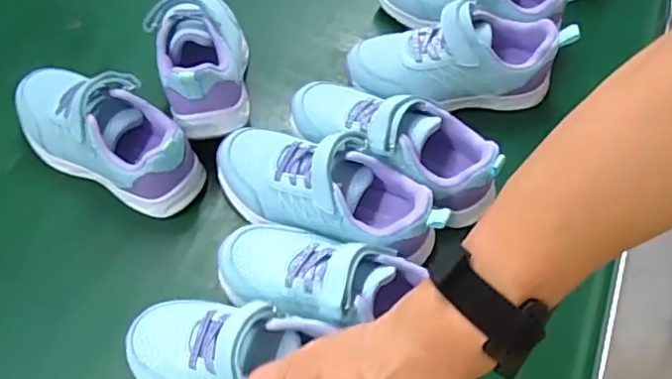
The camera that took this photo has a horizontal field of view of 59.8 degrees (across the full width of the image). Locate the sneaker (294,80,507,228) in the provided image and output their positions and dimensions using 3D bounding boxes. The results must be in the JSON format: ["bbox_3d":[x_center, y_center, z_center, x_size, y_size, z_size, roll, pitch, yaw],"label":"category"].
[{"bbox_3d":[0.046,-0.044,0.482,0.183,0.071,0.072,32,63,20],"label":"sneaker"}]

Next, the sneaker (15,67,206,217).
[{"bbox_3d":[-0.194,-0.051,0.489,0.177,0.075,0.070,24,61,16],"label":"sneaker"}]

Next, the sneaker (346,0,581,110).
[{"bbox_3d":[0.108,-0.119,0.530,0.196,0.065,0.071,-7,57,-3],"label":"sneaker"}]

